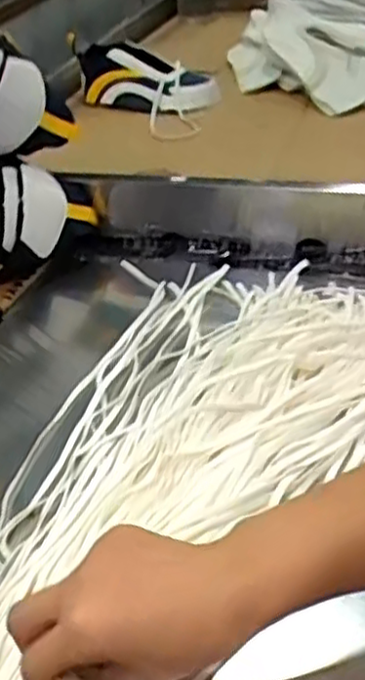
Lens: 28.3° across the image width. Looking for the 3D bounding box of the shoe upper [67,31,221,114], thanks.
[{"bbox_3d":[-0.072,-0.431,1.167,0.255,0.077,0.097,14,42,25],"label":"shoe upper"}]

